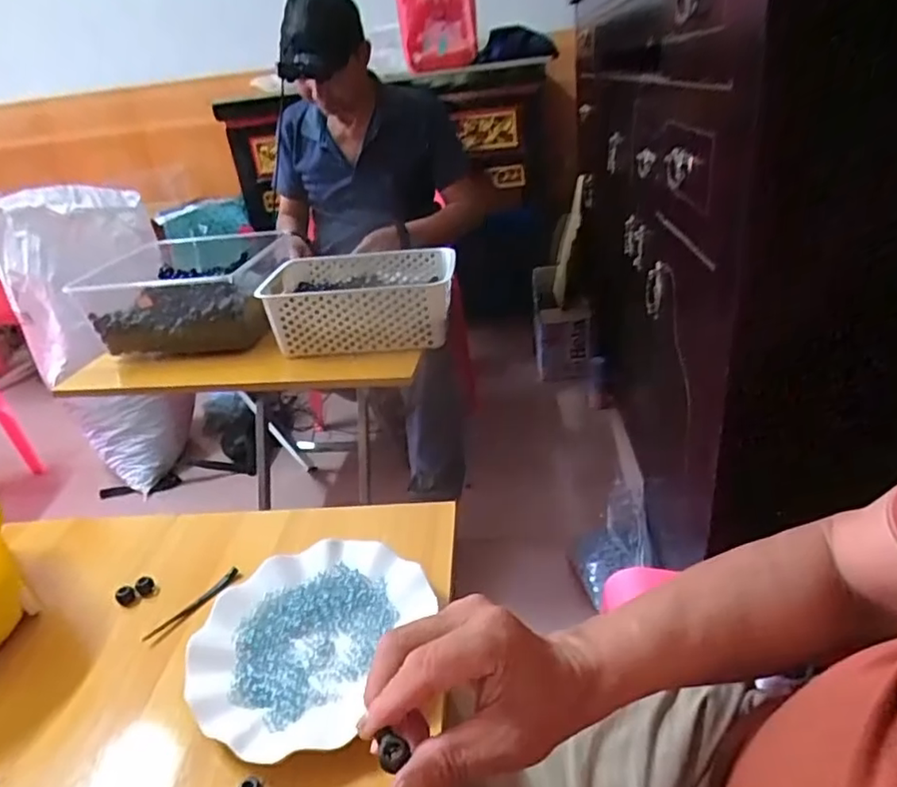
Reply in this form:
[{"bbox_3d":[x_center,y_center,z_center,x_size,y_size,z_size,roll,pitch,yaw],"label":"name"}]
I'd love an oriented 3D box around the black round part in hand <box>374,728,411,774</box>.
[{"bbox_3d":[-0.026,0.167,0.282,0.014,0.007,0.015,-15,29,-13],"label":"black round part in hand"}]

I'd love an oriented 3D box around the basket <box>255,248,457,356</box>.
[{"bbox_3d":[-0.147,-0.160,1.027,0.307,0.111,0.230,-4,28,7],"label":"basket"}]

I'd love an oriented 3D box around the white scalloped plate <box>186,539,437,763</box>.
[{"bbox_3d":[-0.112,0.185,0.463,0.154,0.023,0.181,9,32,28],"label":"white scalloped plate"}]

